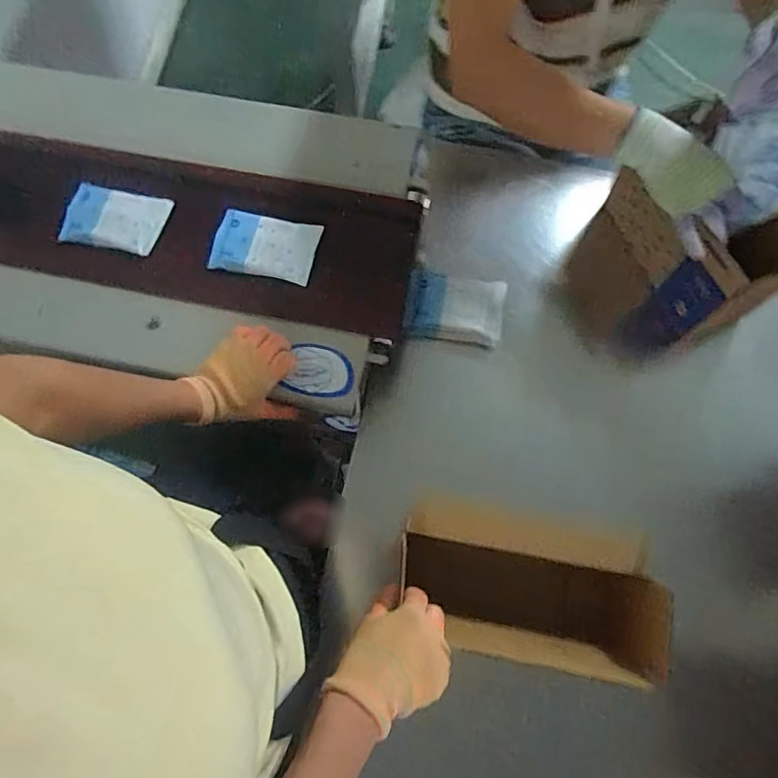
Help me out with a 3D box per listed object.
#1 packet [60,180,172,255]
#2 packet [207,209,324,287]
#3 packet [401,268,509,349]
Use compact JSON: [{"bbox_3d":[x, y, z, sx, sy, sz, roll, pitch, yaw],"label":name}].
[{"bbox_3d":[-0.362,-0.223,0.731,0.128,0.025,0.083,10,75,3],"label":"packet"},{"bbox_3d":[-0.160,-0.185,0.711,0.130,0.008,0.085,12,75,3],"label":"packet"},{"bbox_3d":[0.090,-0.113,0.763,0.134,0.034,0.096,7,75,2],"label":"packet"}]

